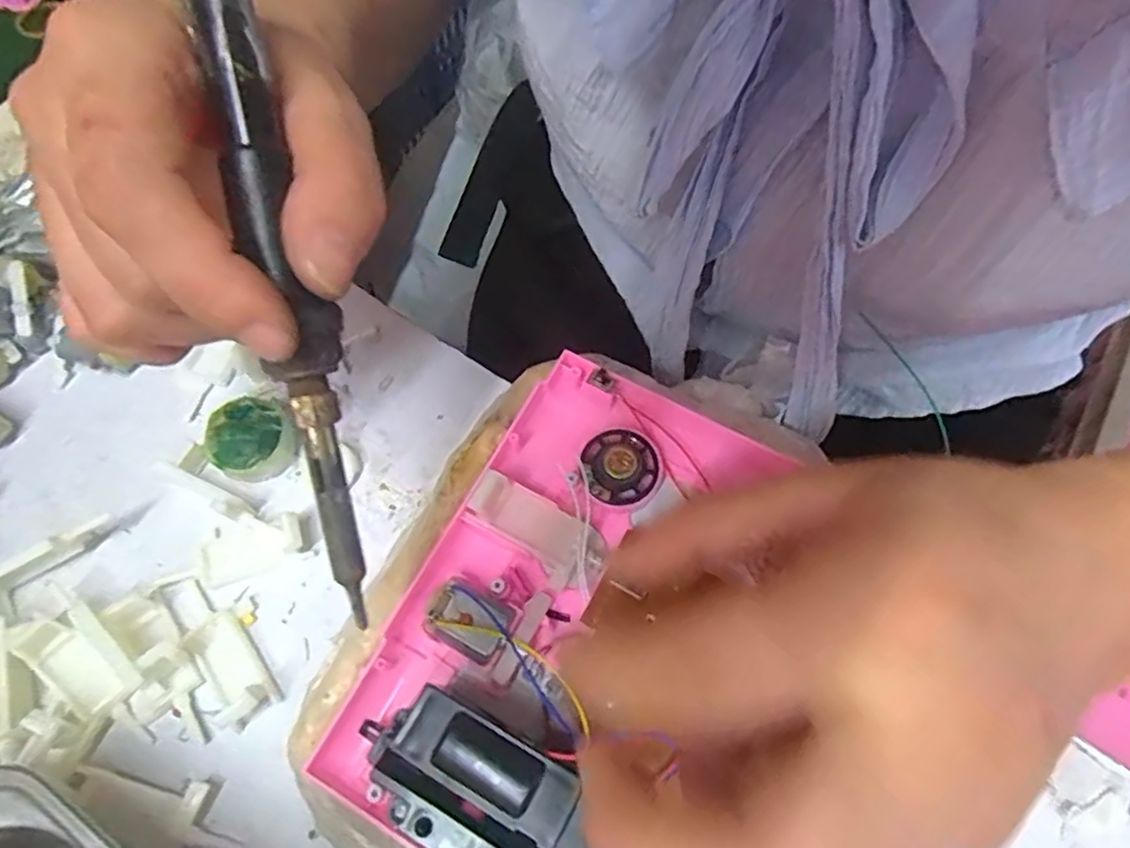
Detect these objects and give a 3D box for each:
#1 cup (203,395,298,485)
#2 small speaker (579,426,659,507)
[{"bbox_3d":[-0.130,0.007,0.277,0.032,0.017,0.031,1,65,-1],"label":"cup"},{"bbox_3d":[0.020,0.014,0.239,0.027,0.008,0.029,1,65,-1],"label":"small speaker"}]

